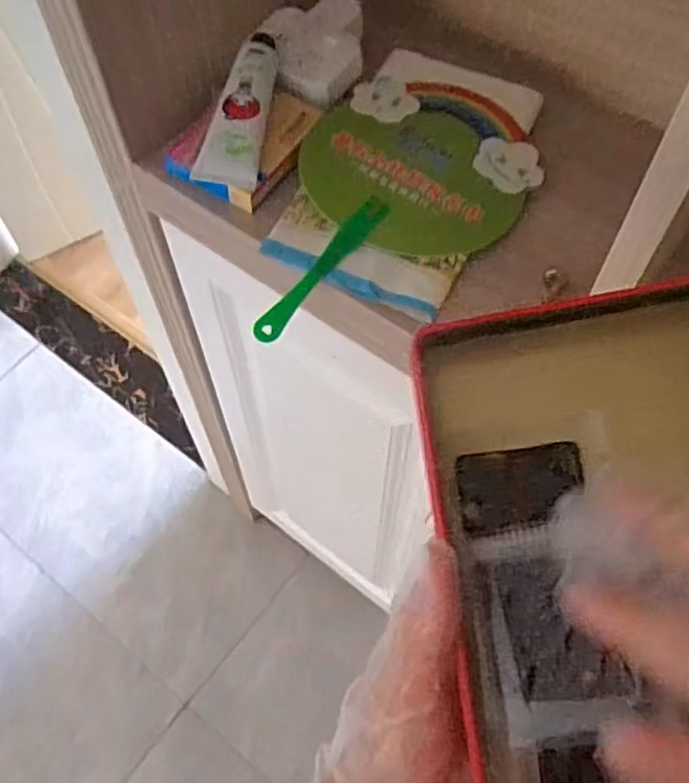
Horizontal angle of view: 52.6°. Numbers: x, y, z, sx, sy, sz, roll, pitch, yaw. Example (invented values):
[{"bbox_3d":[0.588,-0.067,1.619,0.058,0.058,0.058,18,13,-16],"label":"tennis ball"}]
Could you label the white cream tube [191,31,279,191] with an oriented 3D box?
[{"bbox_3d":[-0.081,-0.234,0.565,0.046,0.024,0.153,8,72,8],"label":"white cream tube"}]

